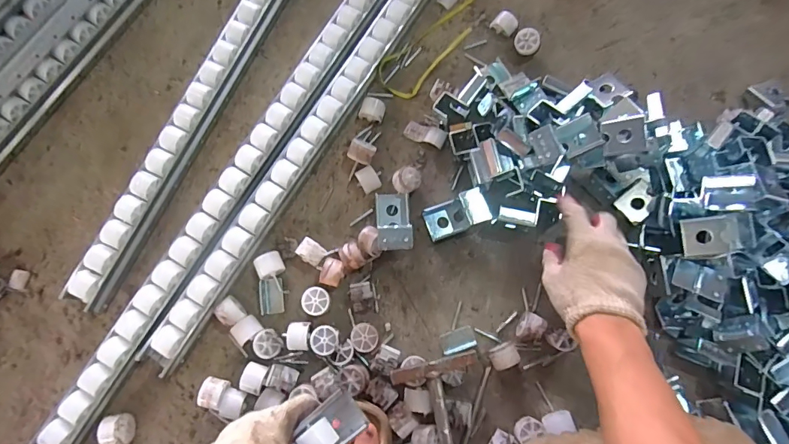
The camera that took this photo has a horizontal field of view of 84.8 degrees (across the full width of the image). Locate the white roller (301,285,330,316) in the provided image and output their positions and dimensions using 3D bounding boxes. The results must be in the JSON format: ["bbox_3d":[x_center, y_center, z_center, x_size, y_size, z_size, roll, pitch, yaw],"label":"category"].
[{"bbox_3d":[-0.101,0.102,0.557,0.035,0.024,0.035,19,78,4],"label":"white roller"}]

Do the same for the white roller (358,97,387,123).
[{"bbox_3d":[-0.030,-0.159,0.619,0.034,0.024,0.033,22,79,5],"label":"white roller"}]

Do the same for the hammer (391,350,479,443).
[{"bbox_3d":[0.080,0.304,0.491,0.099,0.026,0.288,-13,78,-2],"label":"hammer"}]

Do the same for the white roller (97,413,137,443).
[{"bbox_3d":[-0.332,0.250,0.519,0.026,0.035,0.036,-23,78,-4],"label":"white roller"}]

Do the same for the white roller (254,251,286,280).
[{"bbox_3d":[-0.163,0.057,0.565,0.032,0.031,0.031,-23,78,-4],"label":"white roller"}]

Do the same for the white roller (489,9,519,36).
[{"bbox_3d":[0.168,-0.299,0.649,0.036,0.017,0.033,38,81,8],"label":"white roller"}]

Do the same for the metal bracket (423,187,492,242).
[{"bbox_3d":[0.084,-0.010,0.579,0.084,0.034,0.043,-23,78,-4],"label":"metal bracket"}]

